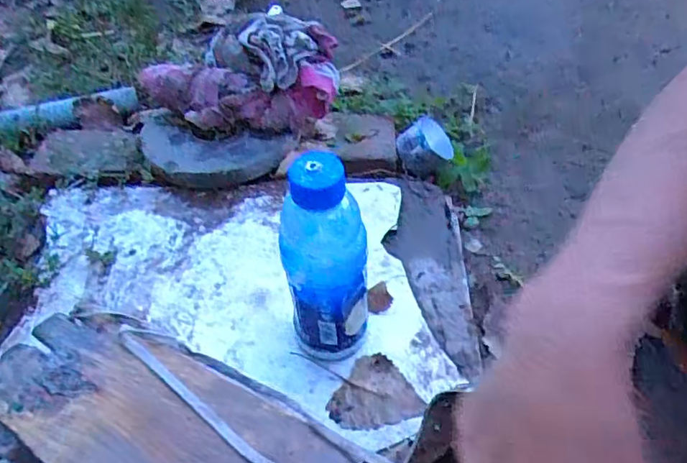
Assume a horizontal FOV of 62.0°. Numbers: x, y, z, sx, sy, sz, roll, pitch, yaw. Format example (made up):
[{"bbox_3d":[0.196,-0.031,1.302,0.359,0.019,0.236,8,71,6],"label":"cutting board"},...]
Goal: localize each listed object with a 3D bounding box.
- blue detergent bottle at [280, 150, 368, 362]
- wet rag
[{"bbox_3d":[-0.013,0.034,0.473,0.063,0.211,0.052,1,50,3],"label":"blue detergent bottle"},{"bbox_3d":[-0.135,-0.195,0.702,0.257,0.109,0.088,6,50,7],"label":"wet rag"}]

